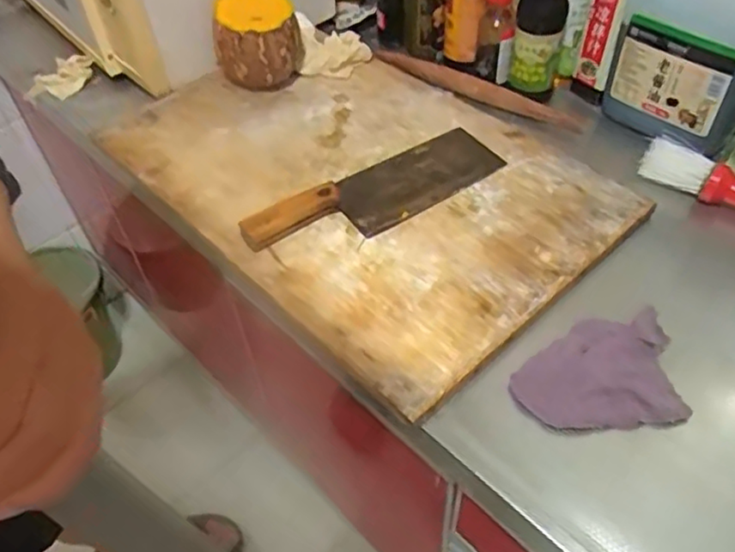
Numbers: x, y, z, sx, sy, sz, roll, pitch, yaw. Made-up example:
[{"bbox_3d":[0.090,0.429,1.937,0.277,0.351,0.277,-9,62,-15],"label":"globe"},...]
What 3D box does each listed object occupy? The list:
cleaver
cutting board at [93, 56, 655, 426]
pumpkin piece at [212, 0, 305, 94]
[{"bbox_3d":[0.008,-0.111,0.771,0.331,0.034,0.116,-24,52,-16],"label":"cleaver"},{"bbox_3d":[-0.021,-0.137,0.808,0.402,0.033,0.602,-38,59,-25],"label":"cutting board"},{"bbox_3d":[-0.157,-0.326,0.909,0.107,0.130,0.084,4,50,8],"label":"pumpkin piece"}]

